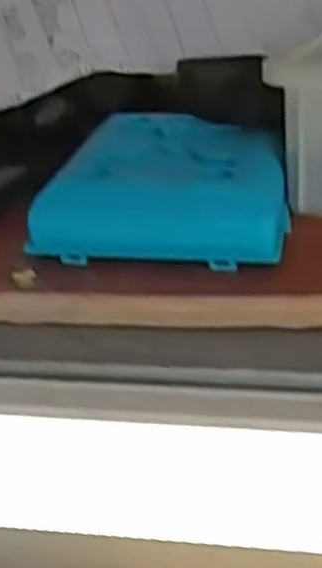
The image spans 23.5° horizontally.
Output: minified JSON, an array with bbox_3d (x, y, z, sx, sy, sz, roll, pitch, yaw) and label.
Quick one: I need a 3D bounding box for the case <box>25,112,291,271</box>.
[{"bbox_3d":[0.004,-0.043,0.313,0.091,0.026,0.095,2,30,10],"label":"case"}]

